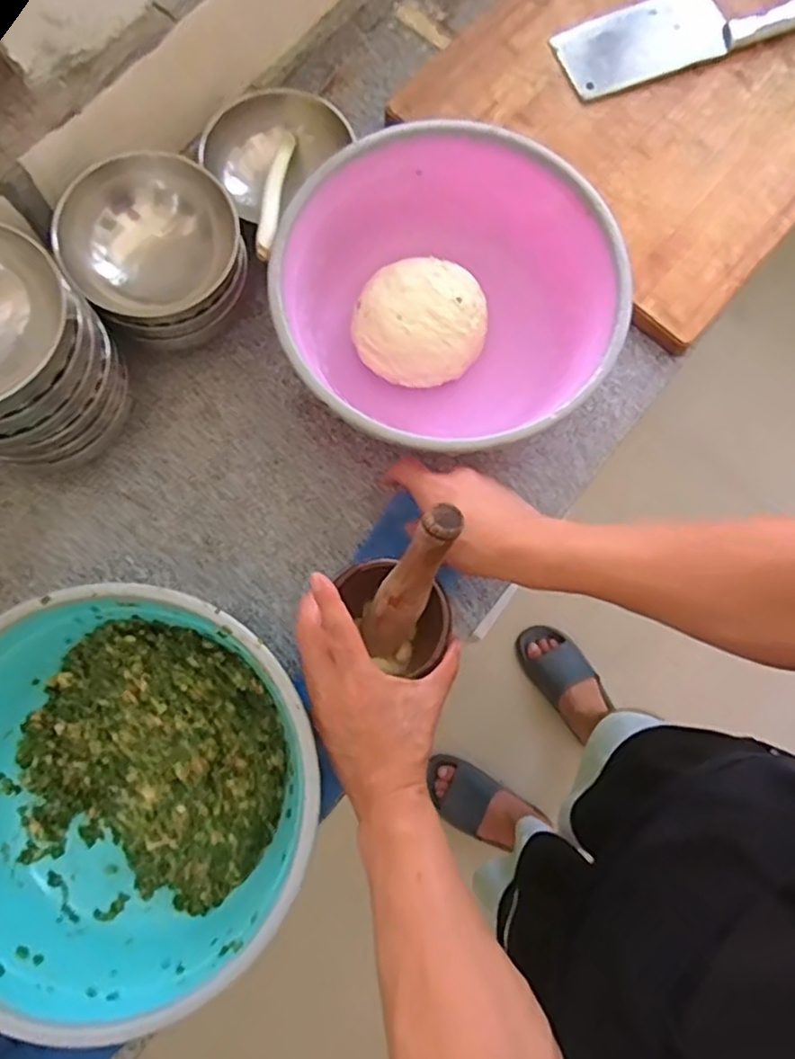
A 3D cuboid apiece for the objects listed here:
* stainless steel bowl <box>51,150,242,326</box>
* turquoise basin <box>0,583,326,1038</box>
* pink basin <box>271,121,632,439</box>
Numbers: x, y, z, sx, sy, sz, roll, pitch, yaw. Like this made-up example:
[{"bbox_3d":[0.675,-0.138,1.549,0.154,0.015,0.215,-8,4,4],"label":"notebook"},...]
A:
[{"bbox_3d":[-0.206,-0.240,0.560,0.137,0.047,0.118,-28,105,-13],"label":"stainless steel bowl"},{"bbox_3d":[-0.204,0.196,0.512,0.284,0.107,0.279,0,78,-1],"label":"turquoise basin"},{"bbox_3d":[0.042,-0.199,0.606,0.288,0.112,0.284,0,78,-1],"label":"pink basin"}]

